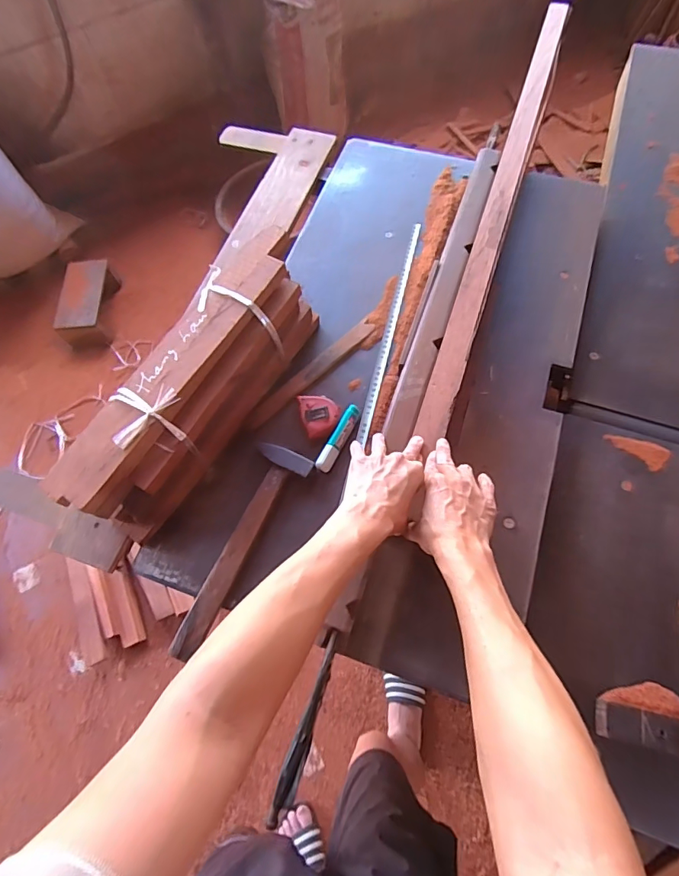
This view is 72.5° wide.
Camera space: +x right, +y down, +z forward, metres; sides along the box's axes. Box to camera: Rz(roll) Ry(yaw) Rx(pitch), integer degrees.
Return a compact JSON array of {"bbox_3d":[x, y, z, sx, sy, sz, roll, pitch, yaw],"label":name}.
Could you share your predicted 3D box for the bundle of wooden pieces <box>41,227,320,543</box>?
[{"bbox_3d":[-0.185,-0.086,0.643,0.133,0.111,0.454,29,71,13],"label":"bundle of wooden pieces"}]

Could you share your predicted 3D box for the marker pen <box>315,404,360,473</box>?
[{"bbox_3d":[-0.001,0.000,0.665,0.021,0.018,0.106,25,71,12],"label":"marker pen"}]

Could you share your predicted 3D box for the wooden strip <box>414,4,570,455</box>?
[{"bbox_3d":[0.290,-0.445,0.812,0.050,0.039,1.025,18,69,6],"label":"wooden strip"}]

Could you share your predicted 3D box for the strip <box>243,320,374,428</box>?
[{"bbox_3d":[-0.045,-0.101,0.718,0.258,0.006,0.027,-42,72,-14],"label":"strip"}]

